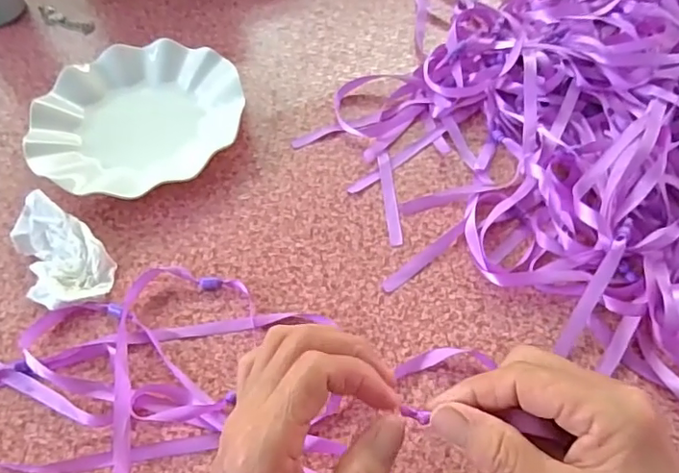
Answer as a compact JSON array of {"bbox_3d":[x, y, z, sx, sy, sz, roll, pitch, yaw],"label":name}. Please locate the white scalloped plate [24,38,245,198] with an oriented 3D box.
[{"bbox_3d":[-0.179,-0.105,0.492,0.182,0.027,0.165,-25,59,-14],"label":"white scalloped plate"}]

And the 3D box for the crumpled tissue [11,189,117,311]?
[{"bbox_3d":[-0.215,0.013,0.415,0.058,0.028,0.092,-36,63,-20],"label":"crumpled tissue"}]

